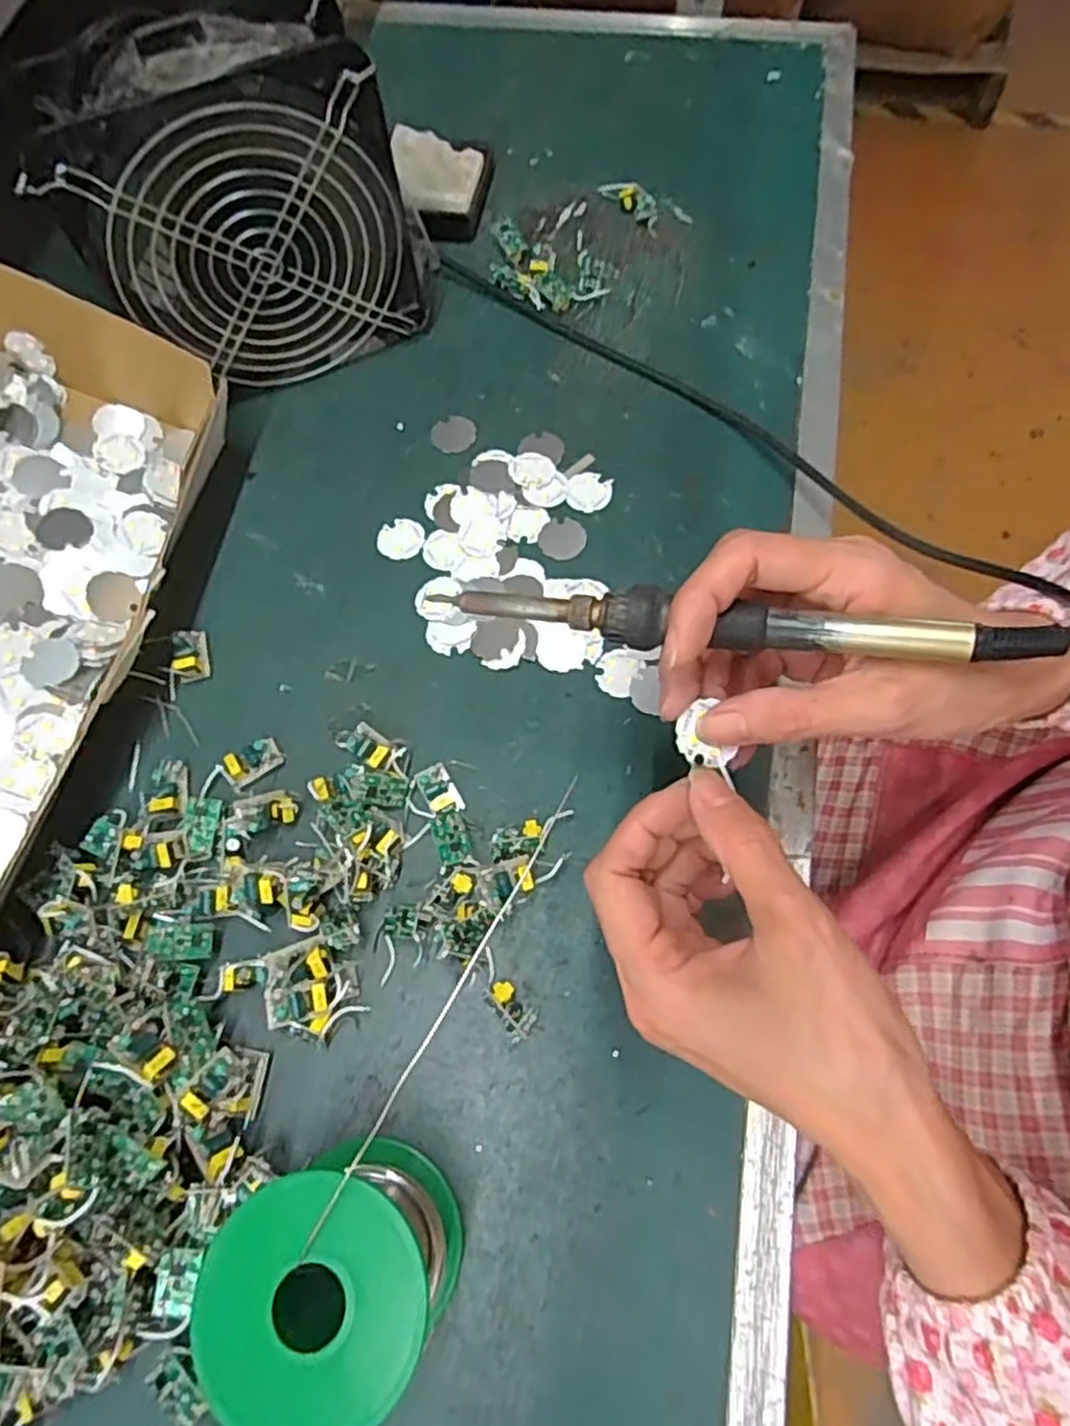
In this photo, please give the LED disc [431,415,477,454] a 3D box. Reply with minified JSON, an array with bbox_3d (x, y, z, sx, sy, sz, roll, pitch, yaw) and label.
[{"bbox_3d":[-0.045,-0.155,0.425,0.024,0.004,0.025,-1,69,1],"label":"LED disc"}]

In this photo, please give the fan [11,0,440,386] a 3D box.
[{"bbox_3d":[-0.138,-0.246,0.382,0.160,0.149,0.060,-23,70,-7],"label":"fan"}]

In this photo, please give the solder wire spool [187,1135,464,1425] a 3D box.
[{"bbox_3d":[-0.065,0.186,0.256,0.068,0.071,0.067,-1,69,1],"label":"solder wire spool"}]

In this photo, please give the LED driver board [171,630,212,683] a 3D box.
[{"bbox_3d":[-0.169,-0.029,0.375,0.014,0.012,0.025,-11,69,-3],"label":"LED driver board"}]

